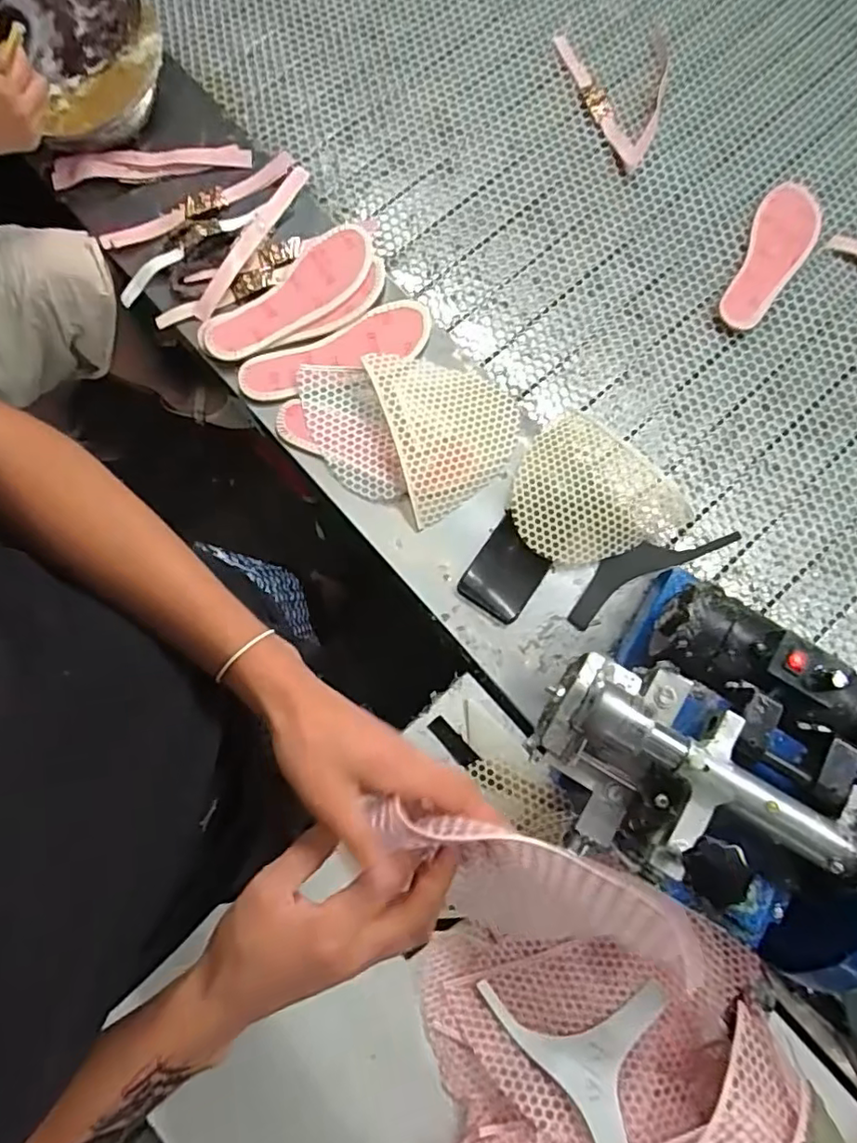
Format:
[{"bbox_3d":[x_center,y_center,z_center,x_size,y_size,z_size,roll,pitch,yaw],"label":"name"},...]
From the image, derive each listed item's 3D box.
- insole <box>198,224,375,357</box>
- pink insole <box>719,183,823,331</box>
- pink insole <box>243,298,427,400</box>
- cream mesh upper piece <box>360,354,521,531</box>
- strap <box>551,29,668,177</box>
[{"bbox_3d":[-0.173,-0.344,0.726,0.239,0.022,0.074,-35,81,-8],"label":"insole"},{"bbox_3d":[0.454,-0.420,0.768,0.080,0.018,0.222,29,79,5],"label":"pink insole"},{"bbox_3d":[-0.109,-0.267,0.717,0.244,0.018,0.082,-23,73,-6],"label":"pink insole"},{"bbox_3d":[0.031,-0.176,0.692,0.162,0.050,0.198,-19,79,-5],"label":"cream mesh upper piece"},{"bbox_3d":[0.290,-0.675,0.821,0.149,0.008,0.245,-16,79,-4],"label":"strap"}]

